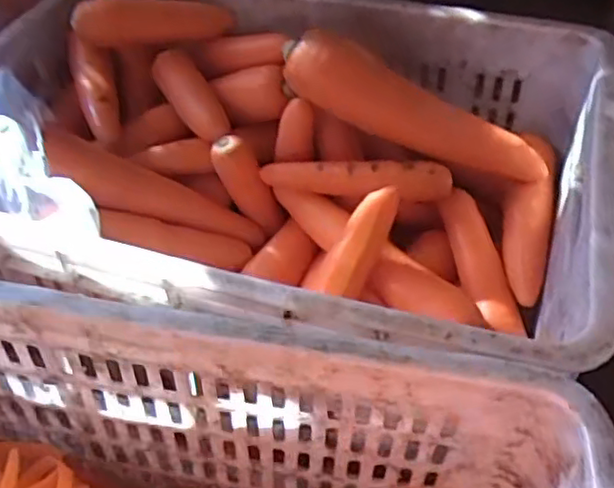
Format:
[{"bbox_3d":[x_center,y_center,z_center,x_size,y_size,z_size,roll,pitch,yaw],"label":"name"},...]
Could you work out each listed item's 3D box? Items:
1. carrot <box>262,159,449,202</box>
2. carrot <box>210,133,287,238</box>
[{"bbox_3d":[0.044,-0.059,0.597,0.166,0.028,0.031,4,48,6],"label":"carrot"},{"bbox_3d":[-0.053,-0.053,0.619,0.032,0.104,0.030,-1,40,41],"label":"carrot"}]

